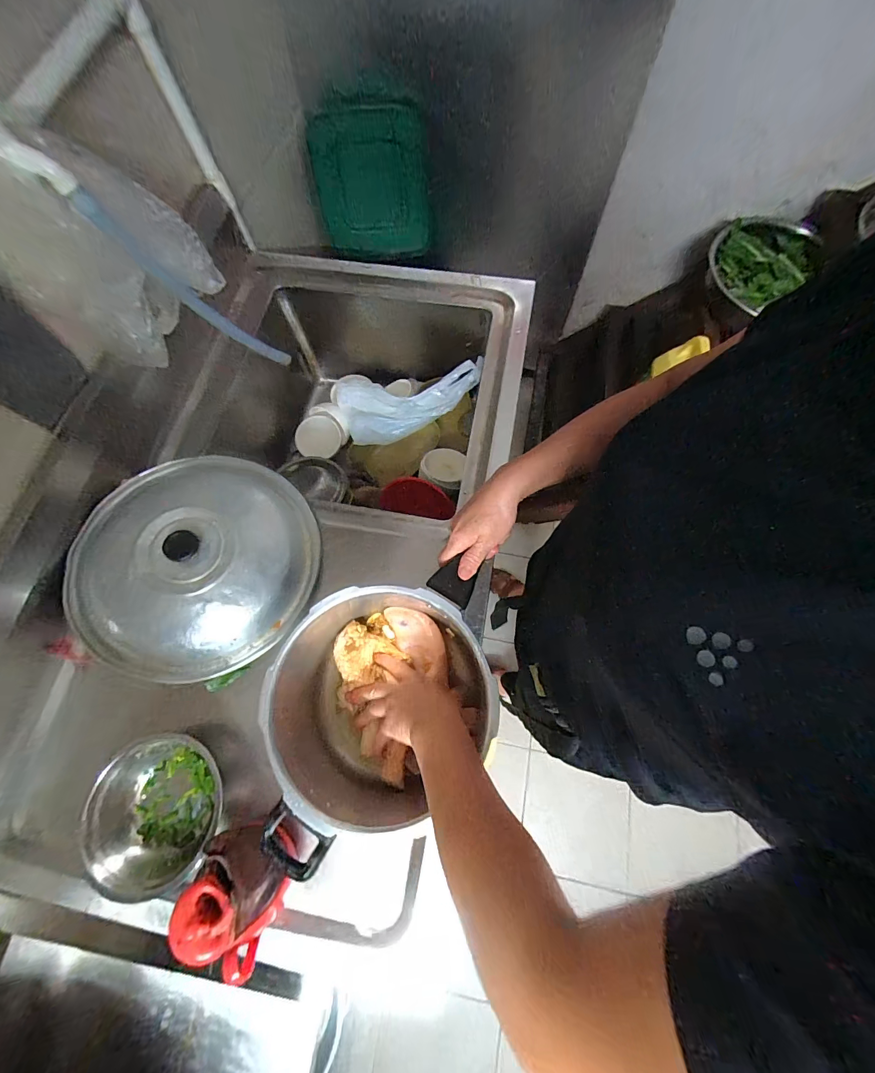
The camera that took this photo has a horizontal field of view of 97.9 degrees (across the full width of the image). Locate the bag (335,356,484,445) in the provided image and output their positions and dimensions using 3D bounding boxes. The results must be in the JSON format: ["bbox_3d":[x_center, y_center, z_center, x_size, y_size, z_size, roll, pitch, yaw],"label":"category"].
[{"bbox_3d":[-0.062,-0.312,0.879,0.348,0.084,0.137,-8,70,18],"label":"bag"}]

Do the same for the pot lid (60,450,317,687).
[{"bbox_3d":[-0.335,0.024,0.549,0.309,0.065,0.311,6,66,-15],"label":"pot lid"}]

